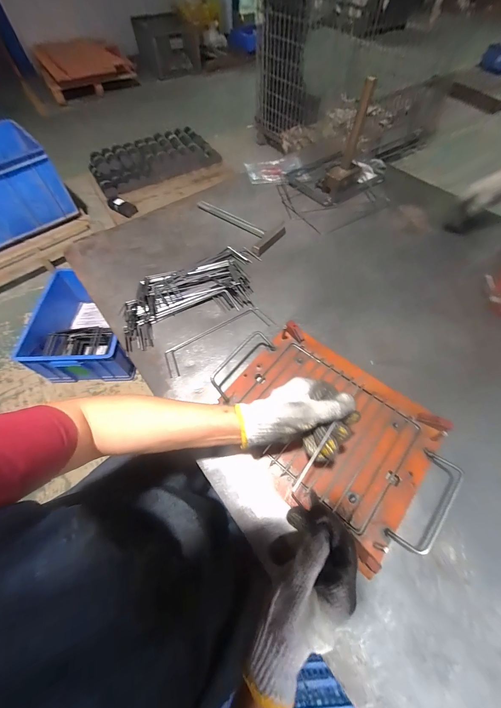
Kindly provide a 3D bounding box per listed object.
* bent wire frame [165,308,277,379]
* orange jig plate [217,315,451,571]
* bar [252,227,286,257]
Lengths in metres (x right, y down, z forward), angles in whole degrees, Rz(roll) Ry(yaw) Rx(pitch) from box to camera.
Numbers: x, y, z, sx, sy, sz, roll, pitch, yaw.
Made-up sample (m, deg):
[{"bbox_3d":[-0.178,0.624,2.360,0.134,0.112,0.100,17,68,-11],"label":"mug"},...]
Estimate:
[{"bbox_3d":[-0.062,-0.031,0.518,0.225,0.005,0.060,-28,63,-12],"label":"bent wire frame"},{"bbox_3d":[0.110,0.108,0.412,0.301,0.021,0.227,35,69,20],"label":"orange jig plate"},{"bbox_3d":[0.052,-0.275,0.640,0.022,0.020,0.113,40,70,21],"label":"bar"}]

